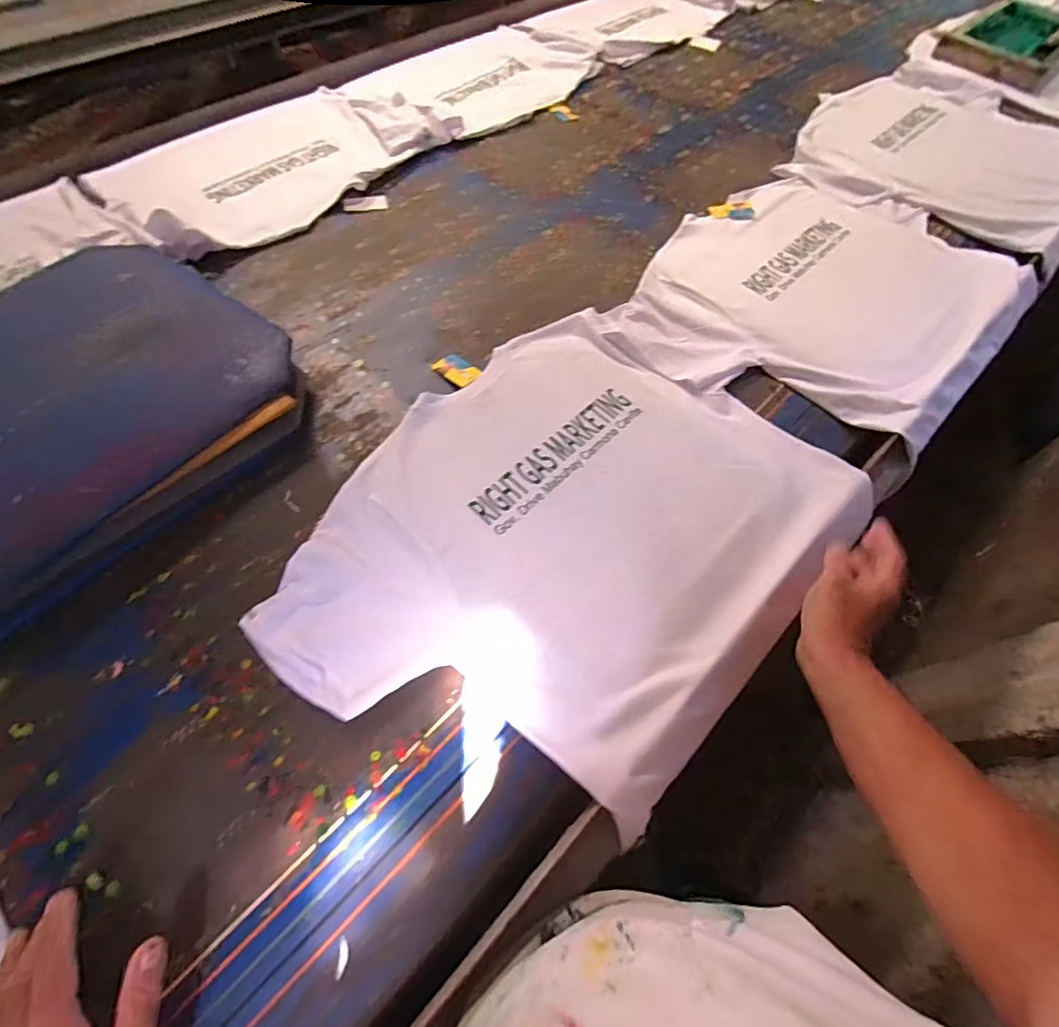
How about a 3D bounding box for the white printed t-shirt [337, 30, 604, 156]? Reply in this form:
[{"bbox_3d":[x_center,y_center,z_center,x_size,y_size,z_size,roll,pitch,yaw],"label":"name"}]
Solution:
[{"bbox_3d":[-0.104,-0.903,1.109,0.541,0.036,0.311,-30,67,-18],"label":"white printed t-shirt"}]

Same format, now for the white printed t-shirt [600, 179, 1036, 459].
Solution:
[{"bbox_3d":[0.449,-0.337,0.801,0.466,0.026,0.621,41,67,18],"label":"white printed t-shirt"}]

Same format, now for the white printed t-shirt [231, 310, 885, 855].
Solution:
[{"bbox_3d":[0.040,0.020,0.587,0.457,0.030,0.578,40,67,17],"label":"white printed t-shirt"}]

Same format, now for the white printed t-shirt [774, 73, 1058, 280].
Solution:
[{"bbox_3d":[0.848,-0.720,1.034,0.531,0.042,0.610,40,67,17],"label":"white printed t-shirt"}]

